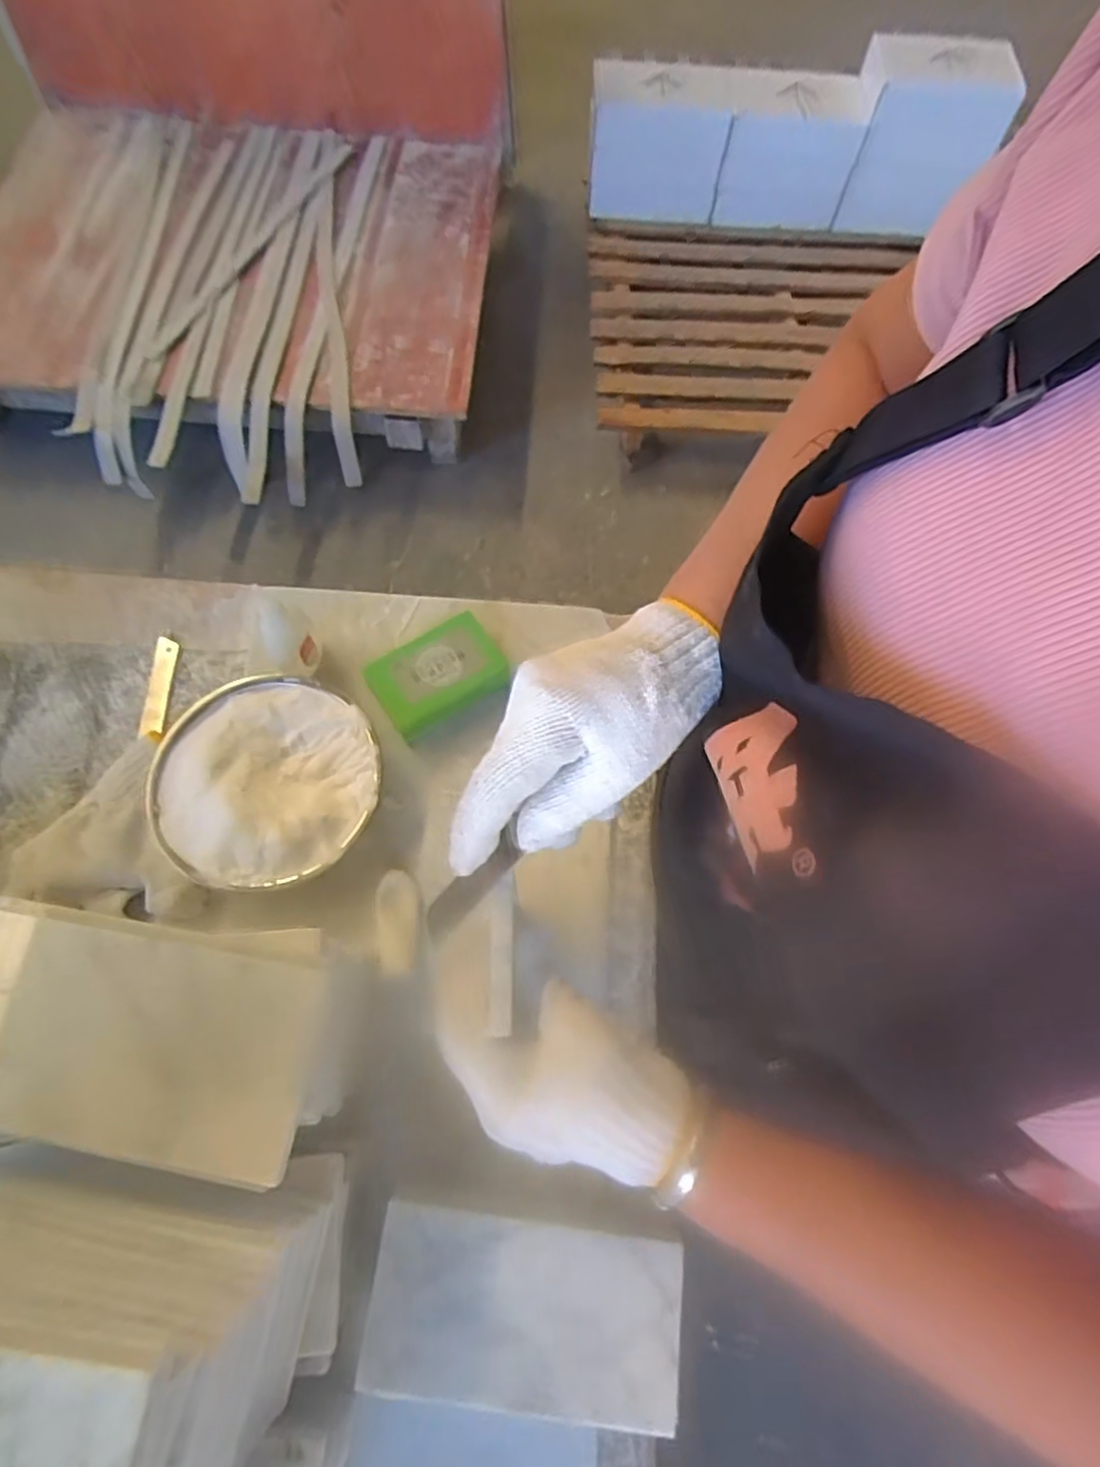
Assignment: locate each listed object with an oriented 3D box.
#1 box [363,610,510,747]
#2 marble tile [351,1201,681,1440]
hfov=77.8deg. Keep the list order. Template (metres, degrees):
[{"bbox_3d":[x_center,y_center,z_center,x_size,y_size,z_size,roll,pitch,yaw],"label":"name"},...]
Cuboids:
[{"bbox_3d":[-0.085,-0.048,0.517,0.096,0.034,0.063,-33,72,-15],"label":"box"},{"bbox_3d":[-0.012,0.285,0.335,0.150,0.007,0.075,8,66,1],"label":"marble tile"}]

